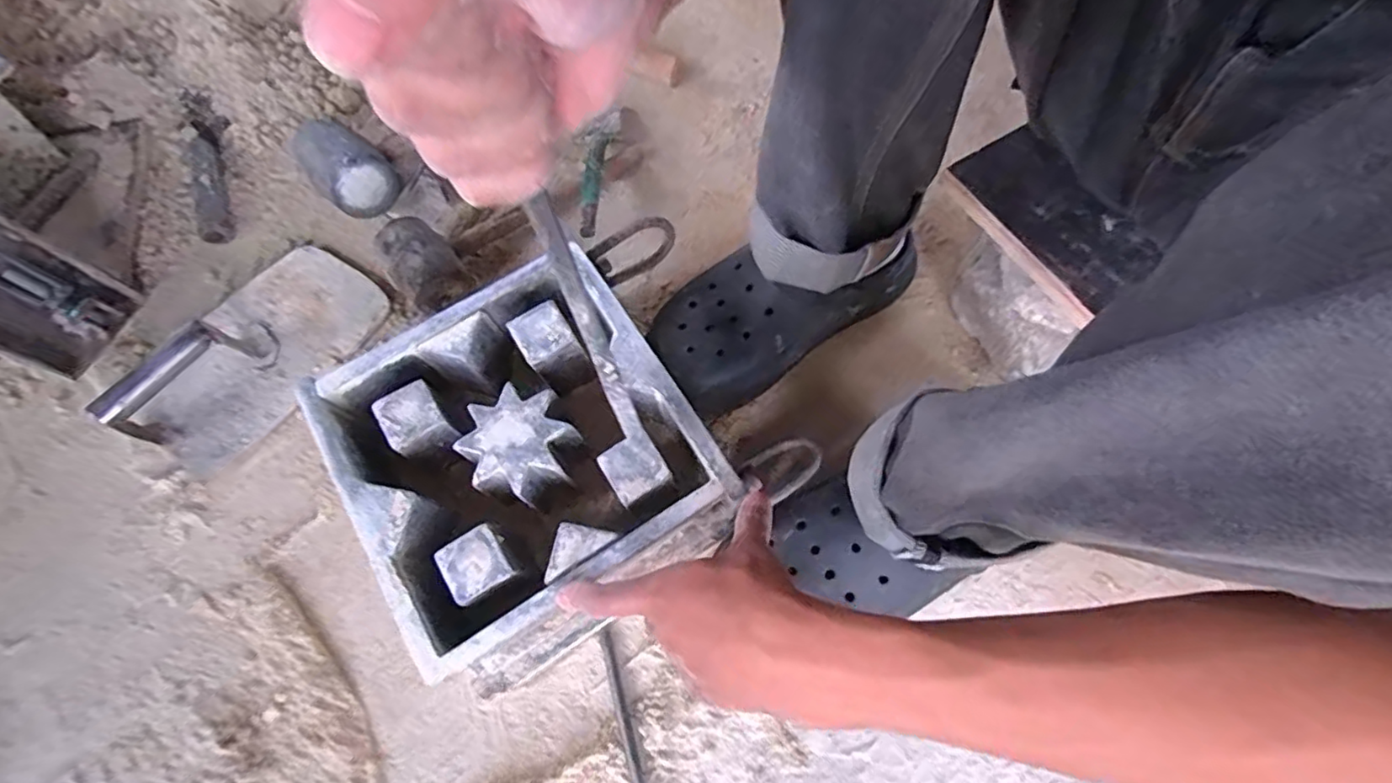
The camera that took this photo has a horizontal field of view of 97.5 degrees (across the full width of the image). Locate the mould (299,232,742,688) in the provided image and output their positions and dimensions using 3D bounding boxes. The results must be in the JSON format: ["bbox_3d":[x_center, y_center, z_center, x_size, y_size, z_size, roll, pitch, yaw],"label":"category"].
[{"bbox_3d":[-0.124,0.050,0.467,0.224,0.116,0.226,-33,74,-10],"label":"mould"}]

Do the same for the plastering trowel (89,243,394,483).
[{"bbox_3d":[-0.413,-0.049,0.547,0.147,0.069,0.227,33,75,11],"label":"plastering trowel"}]

